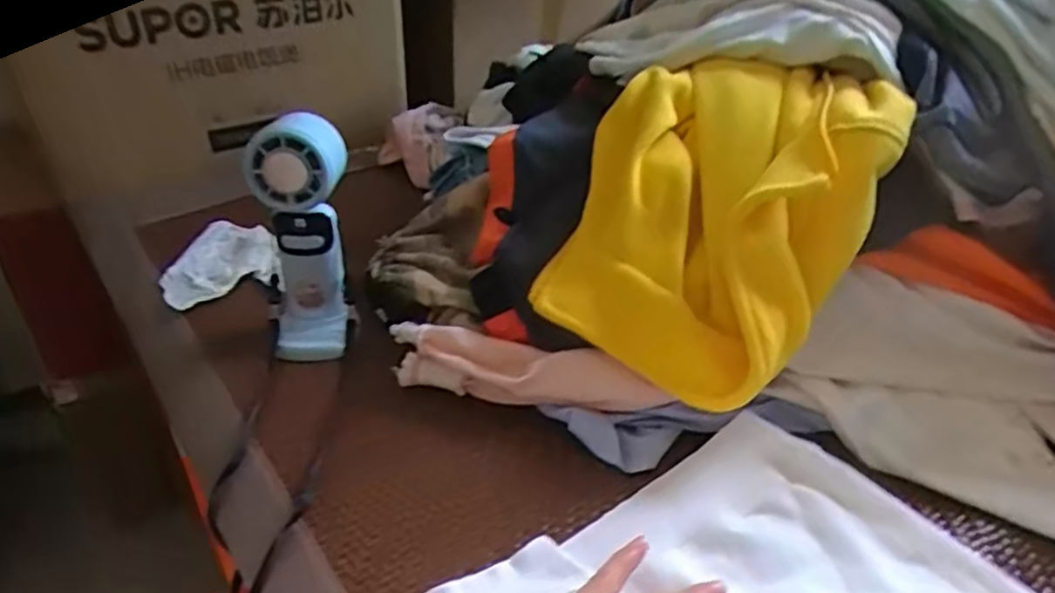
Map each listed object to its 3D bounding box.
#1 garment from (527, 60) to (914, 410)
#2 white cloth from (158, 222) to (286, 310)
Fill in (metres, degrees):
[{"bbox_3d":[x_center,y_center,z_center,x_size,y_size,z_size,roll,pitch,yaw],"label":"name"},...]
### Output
[{"bbox_3d":[0.134,-0.064,0.488,0.192,0.110,0.263,23,73,25],"label":"garment"},{"bbox_3d":[-0.271,-0.029,0.608,0.096,0.027,0.095,-14,39,-23],"label":"white cloth"}]

